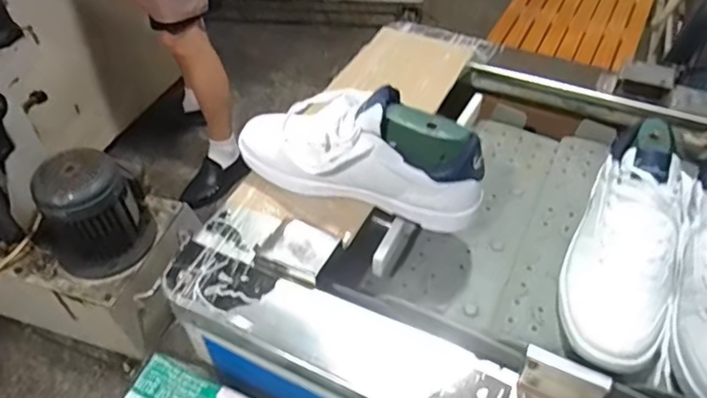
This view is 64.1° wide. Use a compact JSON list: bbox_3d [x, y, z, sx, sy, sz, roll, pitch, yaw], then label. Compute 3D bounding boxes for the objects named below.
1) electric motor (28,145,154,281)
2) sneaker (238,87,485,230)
[{"bbox_3d":[-0.576,0.020,1.212,0.216,0.234,0.223,-1,48,1],"label":"electric motor"},{"bbox_3d":[-0.001,-0.050,0.612,0.276,0.107,0.106,20,51,18],"label":"sneaker"}]

